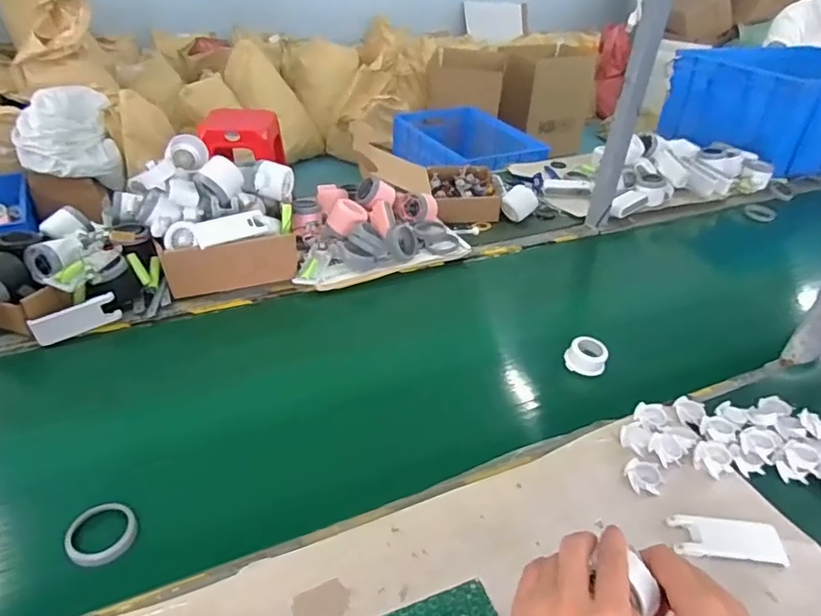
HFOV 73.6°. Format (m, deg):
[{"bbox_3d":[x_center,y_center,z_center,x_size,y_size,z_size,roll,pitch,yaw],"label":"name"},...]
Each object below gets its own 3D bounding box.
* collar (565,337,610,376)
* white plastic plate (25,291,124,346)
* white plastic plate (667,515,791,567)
[{"bbox_3d":[0.241,0.066,0.751,0.052,0.037,0.041,17,38,17],"label":"collar"},{"bbox_3d":[-0.450,0.018,0.740,0.104,0.047,0.017,-20,42,-29],"label":"white plastic plate"},{"bbox_3d":[0.312,0.227,0.536,0.101,0.017,0.037,8,36,5],"label":"white plastic plate"}]

